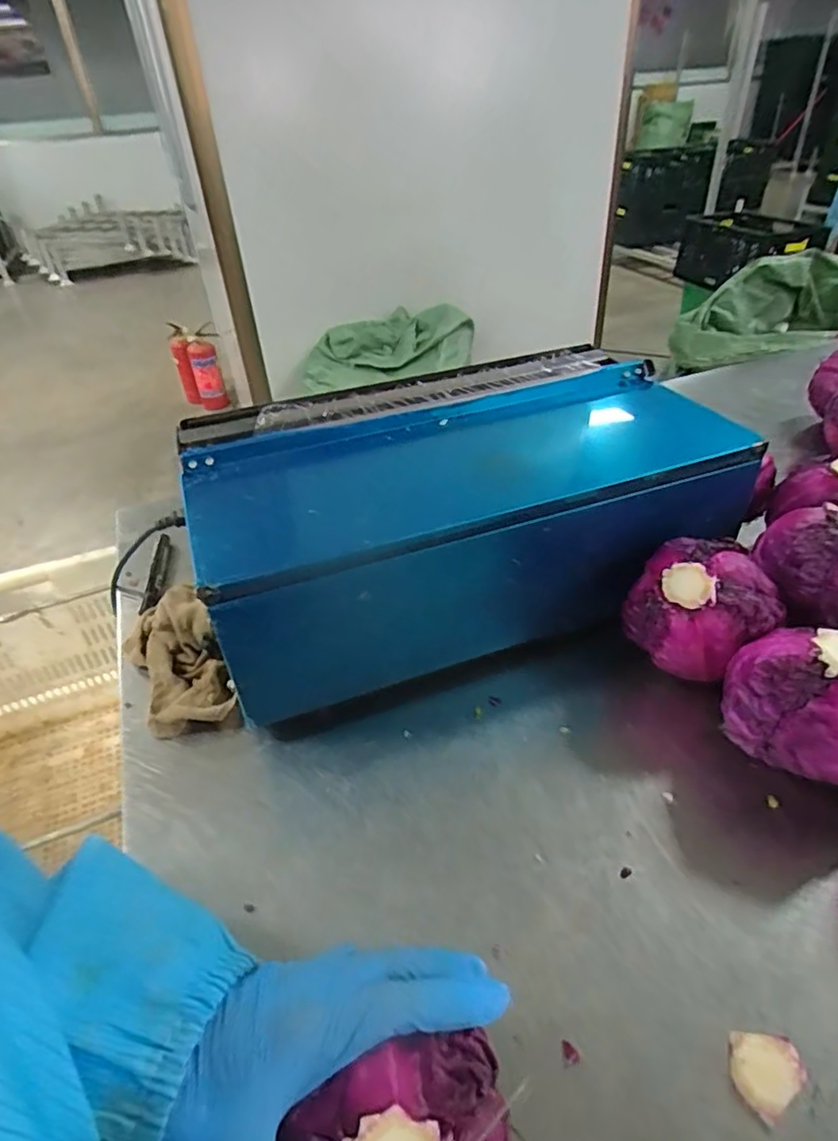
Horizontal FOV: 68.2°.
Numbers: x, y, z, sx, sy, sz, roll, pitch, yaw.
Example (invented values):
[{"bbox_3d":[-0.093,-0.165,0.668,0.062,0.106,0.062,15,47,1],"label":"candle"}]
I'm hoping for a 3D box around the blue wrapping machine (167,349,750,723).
[{"bbox_3d":[0.038,-0.063,0.629,0.483,0.180,0.278,-16,40,-14],"label":"blue wrapping machine"}]

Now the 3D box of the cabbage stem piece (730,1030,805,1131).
[{"bbox_3d":[0.188,0.271,0.338,0.039,0.009,0.034,-24,42,-23],"label":"cabbage stem piece"}]

